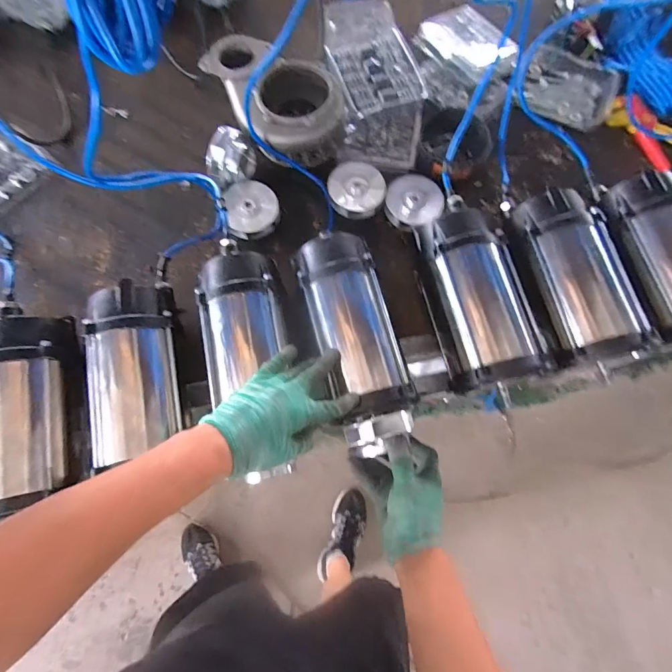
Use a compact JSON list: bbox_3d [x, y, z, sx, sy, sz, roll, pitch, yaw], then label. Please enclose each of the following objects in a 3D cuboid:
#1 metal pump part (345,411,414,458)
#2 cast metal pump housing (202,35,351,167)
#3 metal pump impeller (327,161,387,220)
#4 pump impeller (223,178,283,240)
[{"bbox_3d":[0.057,0.125,0.482,0.086,0.034,0.046,-21,76,3],"label":"metal pump part"},{"bbox_3d":[-0.099,-0.420,0.680,0.186,0.094,0.240,-35,78,-10],"label":"cast metal pump housing"},{"bbox_3d":[0.033,-0.248,0.646,0.095,0.029,0.086,34,77,8],"label":"metal pump impeller"},{"bbox_3d":[-0.141,-0.216,0.641,0.087,0.030,0.095,0,74,-1],"label":"pump impeller"}]

